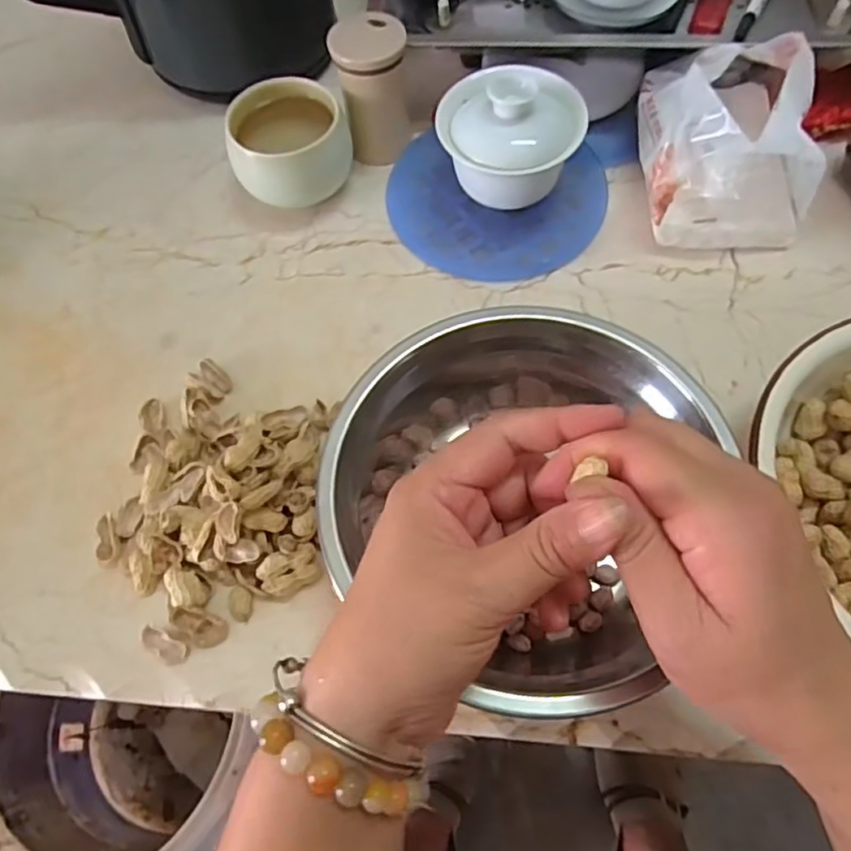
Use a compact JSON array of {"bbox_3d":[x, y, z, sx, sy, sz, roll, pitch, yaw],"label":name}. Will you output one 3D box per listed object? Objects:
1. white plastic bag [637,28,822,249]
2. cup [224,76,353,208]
[{"bbox_3d":[0.195,-0.194,0.414,0.099,0.082,0.131,1,65,3],"label":"white plastic bag"},{"bbox_3d":[-0.091,-0.192,0.438,0.080,0.061,0.070,-7,65,0],"label":"cup"}]

